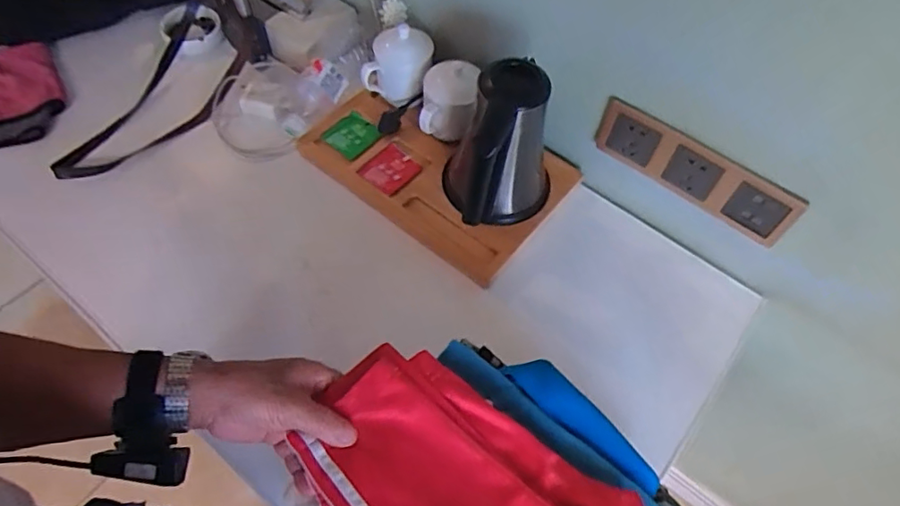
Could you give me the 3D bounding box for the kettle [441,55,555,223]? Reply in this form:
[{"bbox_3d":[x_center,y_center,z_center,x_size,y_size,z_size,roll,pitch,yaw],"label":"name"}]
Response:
[{"bbox_3d":[0.070,-0.148,0.760,0.147,0.208,0.123,11,58,5],"label":"kettle"}]

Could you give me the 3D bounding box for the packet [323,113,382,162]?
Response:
[{"bbox_3d":[-0.147,-0.176,0.871,0.059,0.011,0.072,43,67,-2],"label":"packet"}]

